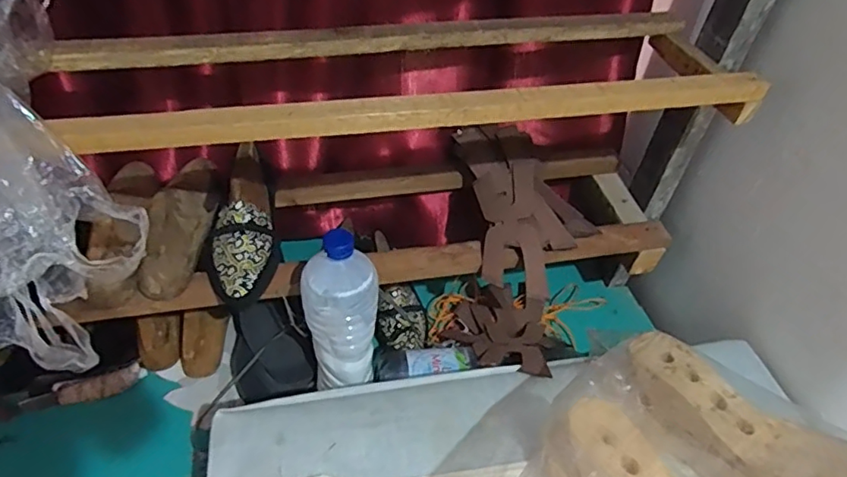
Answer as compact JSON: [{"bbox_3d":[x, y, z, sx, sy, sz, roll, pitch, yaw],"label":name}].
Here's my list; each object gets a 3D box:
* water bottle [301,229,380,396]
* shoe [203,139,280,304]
[{"bbox_3d":[-0.101,0.095,0.660,0.088,0.249,0.071,28,49,21],"label":"water bottle"},{"bbox_3d":[-0.228,-0.027,0.679,0.088,0.074,0.232,-1,58,-7],"label":"shoe"}]

